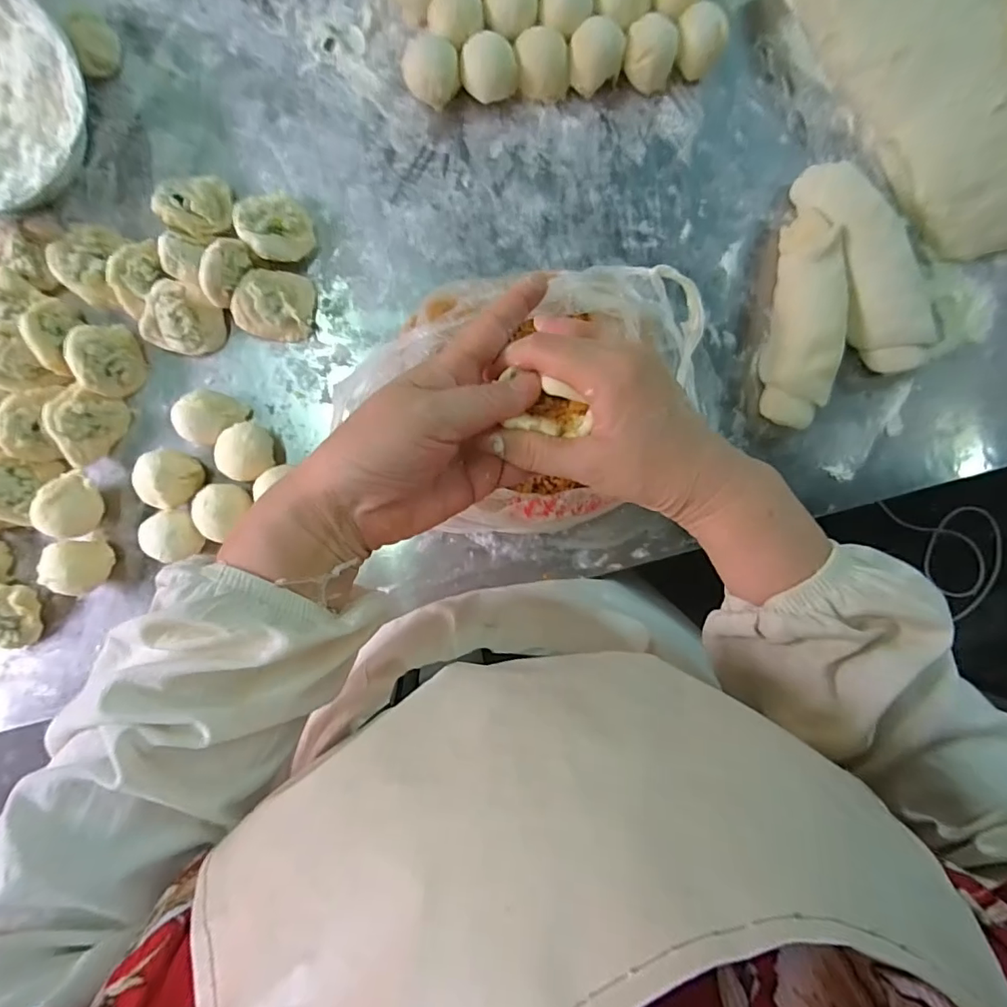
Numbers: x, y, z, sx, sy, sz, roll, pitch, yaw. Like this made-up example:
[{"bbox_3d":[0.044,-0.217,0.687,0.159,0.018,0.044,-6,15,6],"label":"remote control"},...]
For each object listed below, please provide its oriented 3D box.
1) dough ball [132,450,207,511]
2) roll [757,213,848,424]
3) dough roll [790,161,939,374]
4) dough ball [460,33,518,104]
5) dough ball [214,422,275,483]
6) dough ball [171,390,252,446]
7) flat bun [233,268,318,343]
[{"bbox_3d":[-0.266,-0.019,0.413,0.036,0.037,0.044,7,91,-3],"label":"dough ball"},{"bbox_3d":[0.249,-0.151,0.427,0.046,0.046,0.167,6,91,-3],"label":"roll"},{"bbox_3d":[0.301,-0.196,0.426,0.051,0.048,0.178,-25,92,-2],"label":"dough roll"},{"bbox_3d":[-0.013,-0.352,0.422,0.042,0.033,0.039,0,91,-2],"label":"dough ball"},{"bbox_3d":[-0.206,-0.040,0.418,0.044,0.037,0.045,0,91,-2],"label":"dough ball"},{"bbox_3d":[-0.235,-0.070,0.416,0.043,0.039,0.035,-44,92,-1],"label":"dough ball"},{"bbox_3d":[-0.186,-0.163,0.421,0.058,0.029,0.054,5,91,-3],"label":"flat bun"}]

